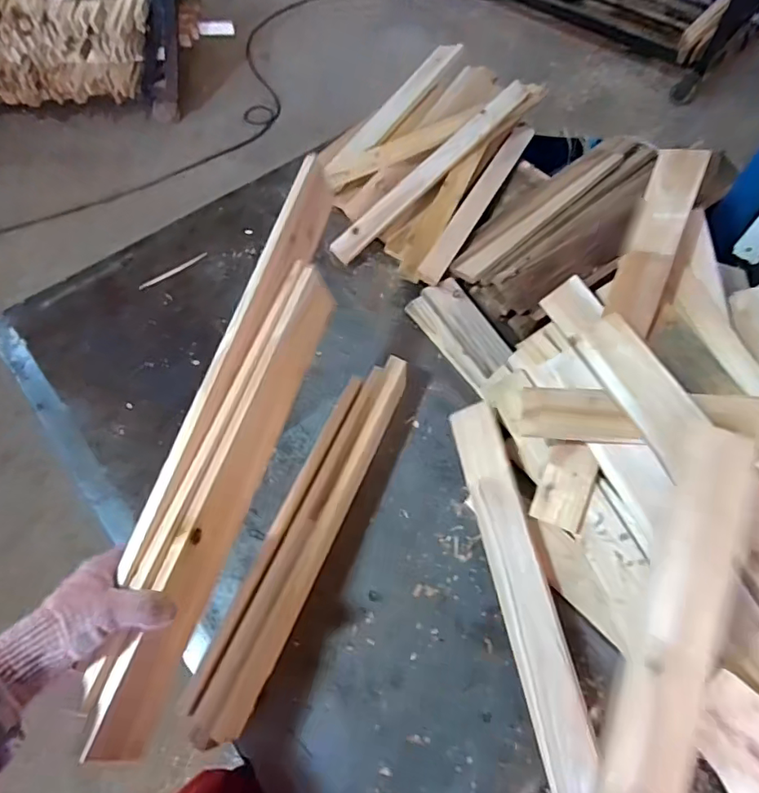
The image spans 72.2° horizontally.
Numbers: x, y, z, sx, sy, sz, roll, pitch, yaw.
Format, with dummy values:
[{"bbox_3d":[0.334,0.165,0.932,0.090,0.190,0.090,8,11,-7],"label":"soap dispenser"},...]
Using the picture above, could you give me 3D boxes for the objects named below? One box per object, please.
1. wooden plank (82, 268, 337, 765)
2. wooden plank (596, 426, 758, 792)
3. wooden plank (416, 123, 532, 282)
[{"bbox_3d":[-0.142,0.085,0.533,0.013,0.075,0.496,6,61,26],"label":"wooden plank"},{"bbox_3d":[0.262,0.212,0.454,0.069,0.022,0.369,18,81,8],"label":"wooden plank"},{"bbox_3d":[0.188,-0.371,0.972,0.044,0.028,0.466,29,62,5],"label":"wooden plank"}]

